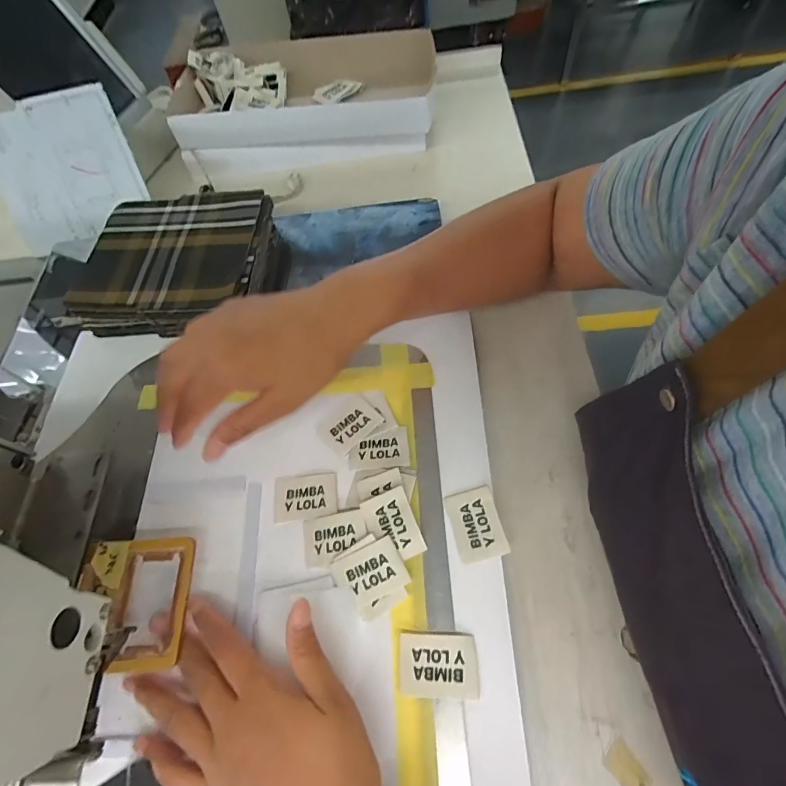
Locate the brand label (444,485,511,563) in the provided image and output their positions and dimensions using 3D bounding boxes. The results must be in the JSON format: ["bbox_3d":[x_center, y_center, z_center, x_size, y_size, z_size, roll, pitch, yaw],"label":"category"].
[{"bbox_3d":[0.060,0.094,0.304,0.035,0.004,0.048,-15,61,2],"label":"brand label"}]

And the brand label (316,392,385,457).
[{"bbox_3d":[-0.036,0.026,0.348,0.038,0.004,0.046,38,71,23],"label":"brand label"}]

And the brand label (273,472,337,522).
[{"bbox_3d":[-0.068,0.080,0.326,0.049,0.004,0.034,-9,62,6],"label":"brand label"}]

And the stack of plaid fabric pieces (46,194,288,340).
[{"bbox_3d":[-0.211,-0.133,0.426,0.186,0.039,0.155,-2,62,6],"label":"stack of plaid fabric pieces"}]

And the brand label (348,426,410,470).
[{"bbox_3d":[-0.012,0.045,0.336,0.047,0.004,0.032,-7,61,2],"label":"brand label"}]

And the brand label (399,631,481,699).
[{"bbox_3d":[0.029,0.172,0.267,0.048,0.004,0.034,-2,61,9],"label":"brand label"}]

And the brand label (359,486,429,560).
[{"bbox_3d":[0.000,0.095,0.302,0.034,0.004,0.048,-22,65,-6],"label":"brand label"}]

